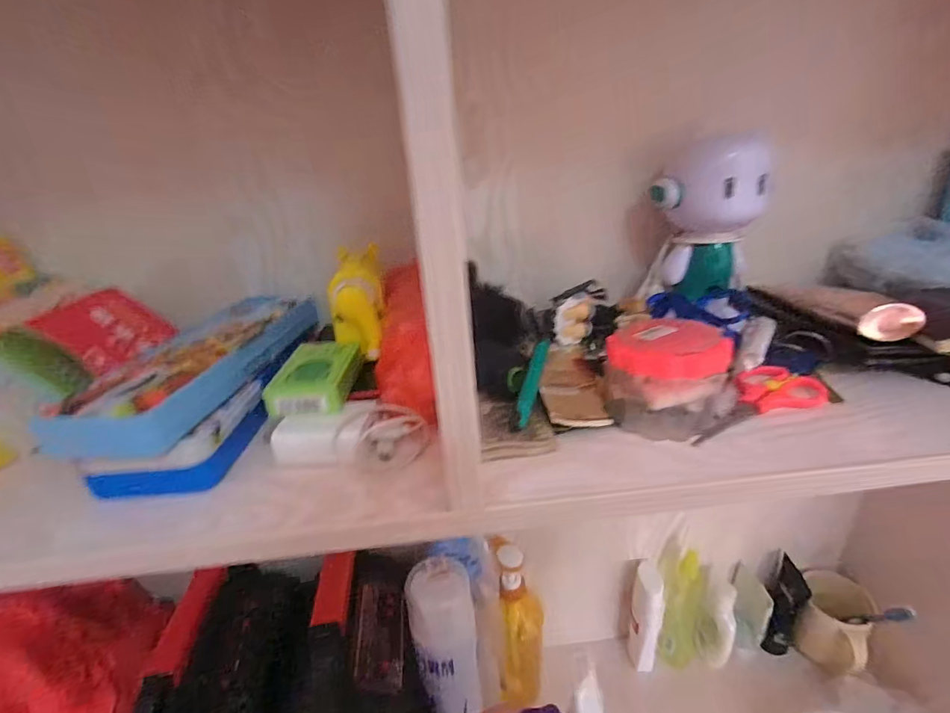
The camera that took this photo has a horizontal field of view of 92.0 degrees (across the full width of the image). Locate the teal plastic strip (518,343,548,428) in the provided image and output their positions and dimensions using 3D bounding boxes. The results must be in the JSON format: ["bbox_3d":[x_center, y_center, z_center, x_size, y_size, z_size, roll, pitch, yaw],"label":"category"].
[{"bbox_3d":[0.042,0.016,0.333,0.010,0.007,0.089,4,43,19],"label":"teal plastic strip"}]

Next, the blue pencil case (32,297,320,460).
[{"bbox_3d":[-0.193,0.002,0.330,0.068,0.039,0.214,-2,25,6],"label":"blue pencil case"}]

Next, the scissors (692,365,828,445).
[{"bbox_3d":[0.195,0.034,0.325,0.126,0.009,0.055,-18,28,-27],"label":"scissors"}]

